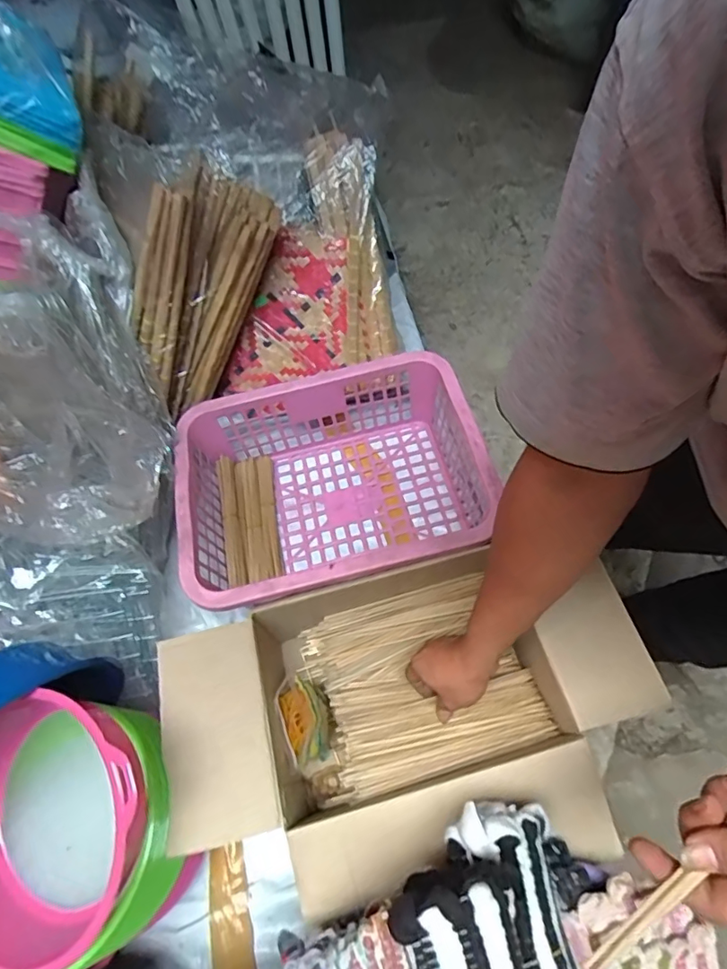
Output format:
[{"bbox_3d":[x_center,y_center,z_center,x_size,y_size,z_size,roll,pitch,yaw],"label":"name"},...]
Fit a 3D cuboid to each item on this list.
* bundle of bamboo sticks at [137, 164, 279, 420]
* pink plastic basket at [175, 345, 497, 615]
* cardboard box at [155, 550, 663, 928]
[{"bbox_3d":[-0.247,-0.255,0.710,0.178,0.334,0.105,-5,42,-45],"label":"bundle of bamboo sticks"},{"bbox_3d":[-0.043,0.003,0.721,0.398,0.150,0.311,-13,61,-4],"label":"pink plastic basket"},{"bbox_3d":[0.031,0.256,0.562,0.445,0.145,0.291,-13,61,-4],"label":"cardboard box"}]

